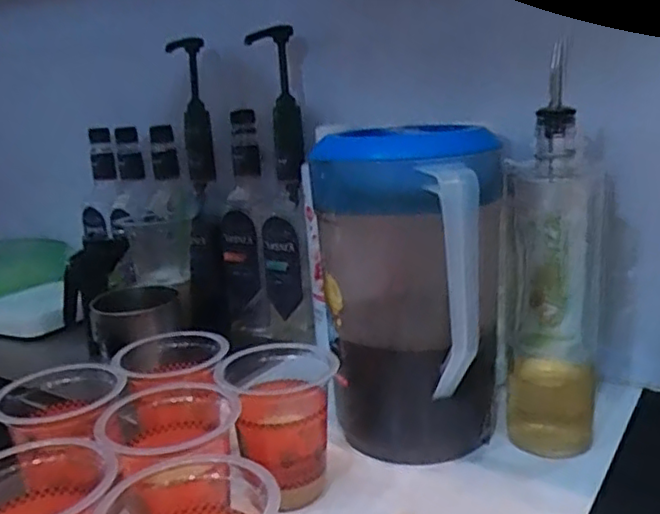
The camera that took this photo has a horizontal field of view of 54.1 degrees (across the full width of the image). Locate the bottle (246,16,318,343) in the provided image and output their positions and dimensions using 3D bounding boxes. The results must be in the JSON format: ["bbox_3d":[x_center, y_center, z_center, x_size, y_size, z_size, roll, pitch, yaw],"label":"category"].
[{"bbox_3d":[-0.060,-0.076,0.758,0.067,0.352,0.071,-3,15,5],"label":"bottle"}]

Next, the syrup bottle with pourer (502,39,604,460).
[{"bbox_3d":[0.182,0.002,0.531,0.070,0.295,0.080,3,17,26],"label":"syrup bottle with pourer"}]

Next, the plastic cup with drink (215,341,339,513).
[{"bbox_3d":[-0.036,0.123,0.490,0.083,0.118,0.080,-6,15,-7],"label":"plastic cup with drink"}]

